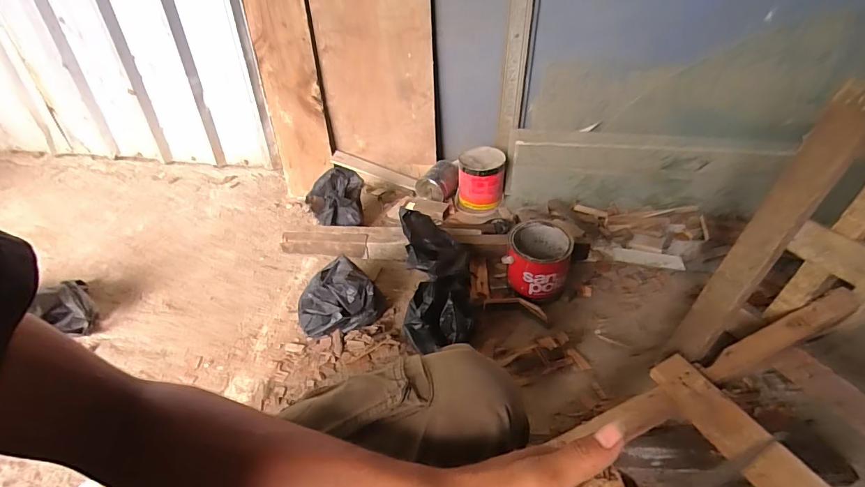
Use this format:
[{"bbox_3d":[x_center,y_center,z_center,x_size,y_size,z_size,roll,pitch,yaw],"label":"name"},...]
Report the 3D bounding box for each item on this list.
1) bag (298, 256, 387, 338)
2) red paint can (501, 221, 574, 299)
[{"bbox_3d":[-0.222,0.124,0.994,0.203,0.107,0.140,-14,39,-17],"label":"bag"},{"bbox_3d":[0.261,0.049,1.043,0.152,0.150,0.149,6,38,9],"label":"red paint can"}]

